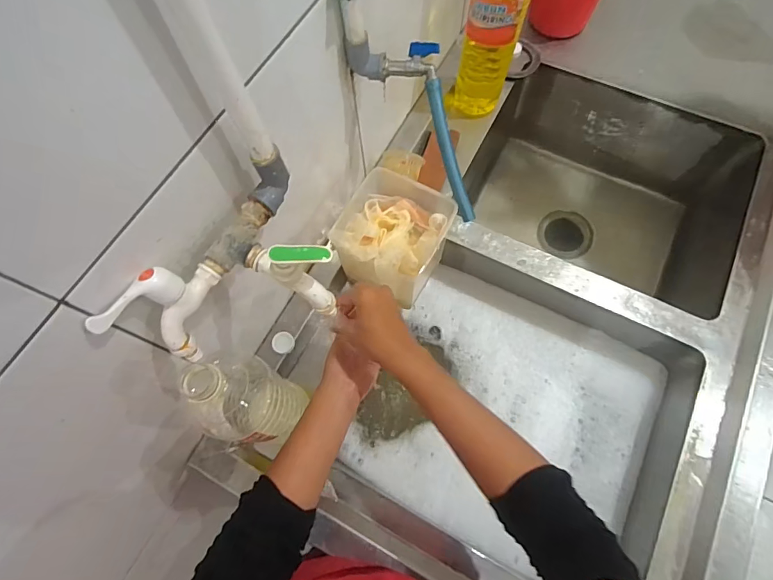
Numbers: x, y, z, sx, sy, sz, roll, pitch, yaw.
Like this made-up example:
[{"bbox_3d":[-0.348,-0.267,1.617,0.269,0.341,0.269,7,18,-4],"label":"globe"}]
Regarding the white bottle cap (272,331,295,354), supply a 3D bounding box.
[{"bbox_3d":[-0.157,0.080,0.647,0.029,0.016,0.033,31,73,14],"label":"white bottle cap"}]

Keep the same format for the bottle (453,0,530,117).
[{"bbox_3d":[0.164,-0.408,0.675,0.072,0.311,0.077,-31,70,-9],"label":"bottle"}]

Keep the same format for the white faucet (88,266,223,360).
[{"bbox_3d":[-0.197,0.014,0.388,0.040,0.092,0.089,19,71,10],"label":"white faucet"}]

